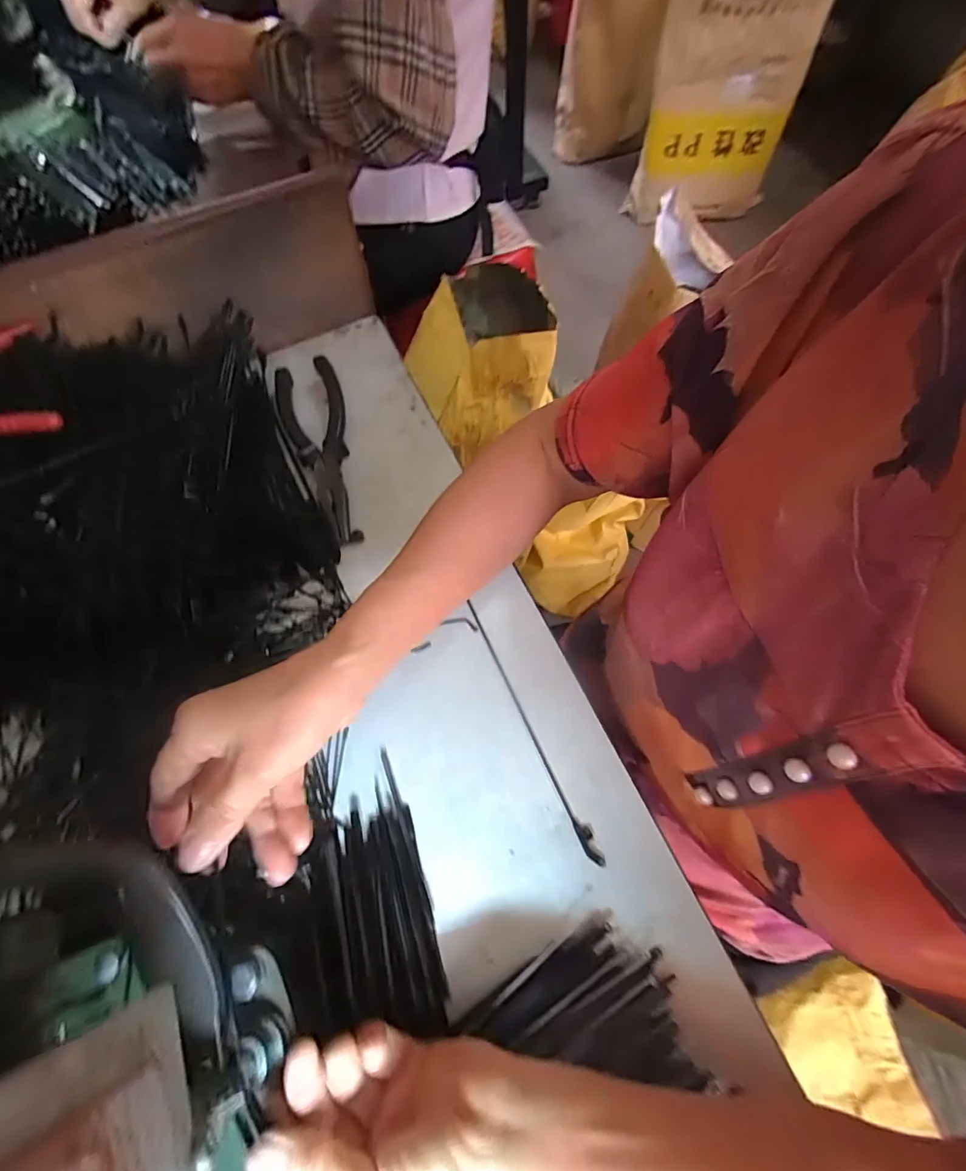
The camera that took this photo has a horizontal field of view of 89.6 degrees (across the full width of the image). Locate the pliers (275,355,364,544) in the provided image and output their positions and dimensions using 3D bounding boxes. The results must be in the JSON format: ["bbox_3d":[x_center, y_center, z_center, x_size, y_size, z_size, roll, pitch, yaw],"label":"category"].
[{"bbox_3d":[-0.132,-0.114,0.397,0.054,0.022,0.171,-17,67,-5],"label":"pliers"}]

